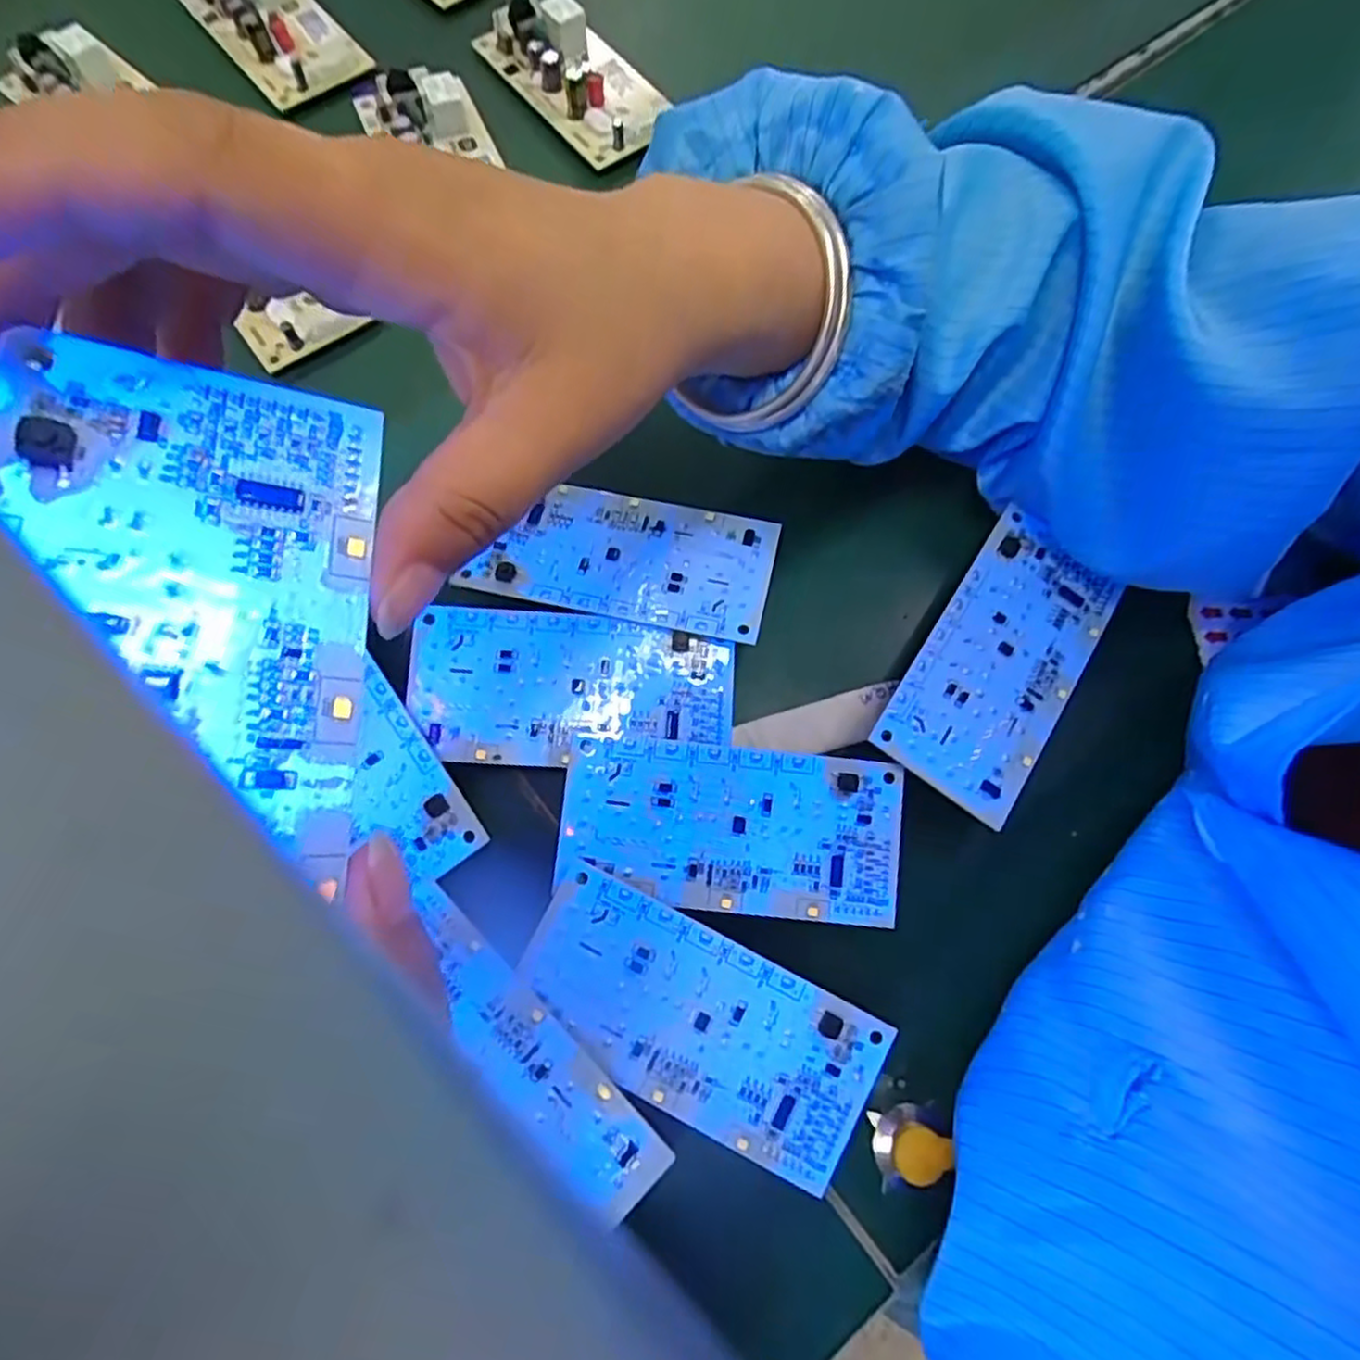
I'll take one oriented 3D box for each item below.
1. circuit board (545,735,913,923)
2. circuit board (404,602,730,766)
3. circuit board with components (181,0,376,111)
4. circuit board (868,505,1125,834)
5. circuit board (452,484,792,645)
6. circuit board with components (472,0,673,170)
[{"bbox_3d":[0.018,0.050,0.248,0.114,0.005,0.054,6,81,-2],"label":"circuit board"},{"bbox_3d":[-0.038,0.003,0.257,0.112,0.005,0.054,4,79,-3],"label":"circuit board"},{"bbox_3d":[-0.209,-0.337,0.371,0.052,0.026,0.109,-38,78,-11],"label":"circuit board with components"},{"bbox_3d":[0.116,-0.005,0.264,0.054,0.004,0.104,35,74,2],"label":"circuit board"},{"bbox_3d":[-0.020,-0.047,0.273,0.108,0.004,0.054,12,66,5],"label":"circuit board"},{"bbox_3d":[-0.052,-0.302,0.357,0.049,0.019,0.107,-35,78,-11],"label":"circuit board with components"}]

